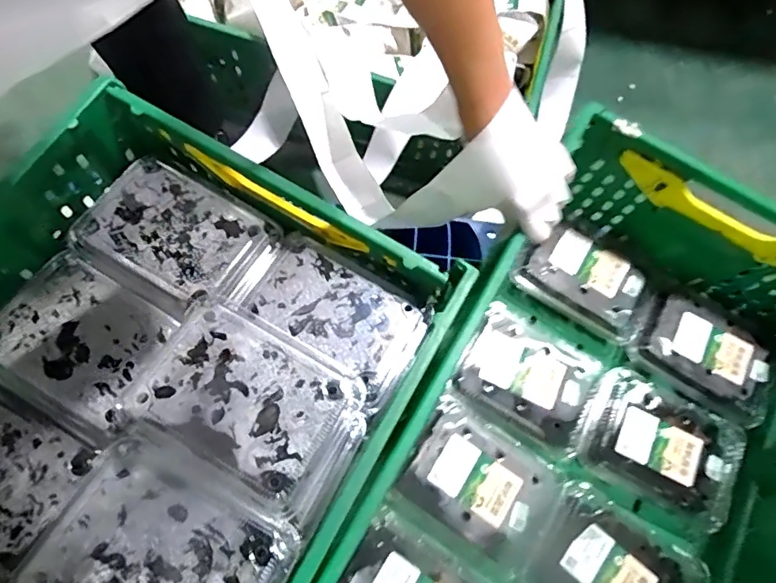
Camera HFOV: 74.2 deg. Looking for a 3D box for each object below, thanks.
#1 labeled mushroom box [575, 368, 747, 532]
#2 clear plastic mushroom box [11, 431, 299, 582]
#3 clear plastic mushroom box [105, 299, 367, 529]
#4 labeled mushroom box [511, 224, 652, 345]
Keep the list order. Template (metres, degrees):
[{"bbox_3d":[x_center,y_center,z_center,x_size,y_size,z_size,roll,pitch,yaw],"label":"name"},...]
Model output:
[{"bbox_3d":[0.321,0.184,0.605,0.195,0.064,0.136,27,73,6],"label":"labeled mushroom box"},{"bbox_3d":[-0.166,0.202,0.378,0.164,0.048,0.132,29,74,7],"label":"clear plastic mushroom box"},{"bbox_3d":[-0.114,0.099,0.424,0.175,0.051,0.124,30,74,7],"label":"clear plastic mushroom box"},{"bbox_3d":[0.250,-0.016,0.643,0.167,0.044,0.106,33,74,8],"label":"labeled mushroom box"}]

